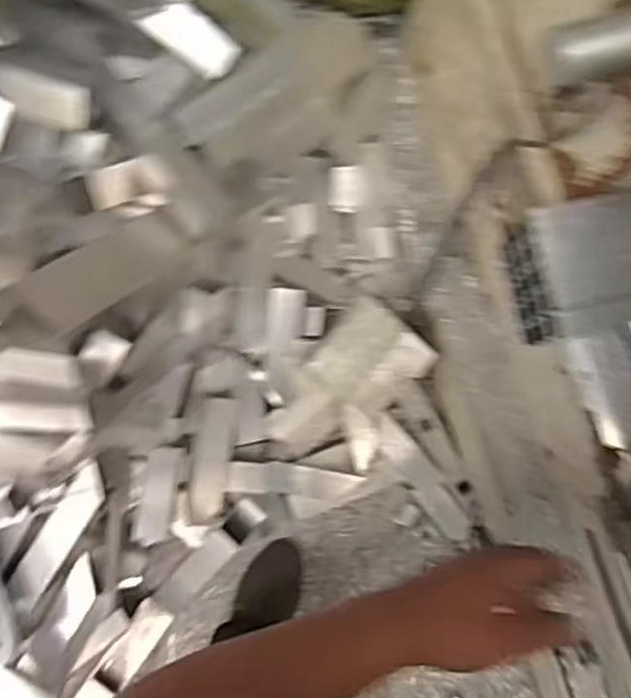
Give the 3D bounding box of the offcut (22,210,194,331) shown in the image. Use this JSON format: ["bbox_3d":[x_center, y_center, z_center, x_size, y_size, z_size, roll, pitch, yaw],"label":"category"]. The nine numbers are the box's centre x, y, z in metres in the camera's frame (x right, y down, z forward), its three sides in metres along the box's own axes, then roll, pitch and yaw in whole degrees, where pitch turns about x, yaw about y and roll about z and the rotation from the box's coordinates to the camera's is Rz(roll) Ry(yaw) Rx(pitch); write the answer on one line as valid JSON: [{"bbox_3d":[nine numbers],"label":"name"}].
[{"bbox_3d":[-0.284,-0.108,0.993,0.228,0.028,0.086,-33,116,-22],"label":"offcut"}]

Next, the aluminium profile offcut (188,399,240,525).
[{"bbox_3d":[-0.169,0.182,1.188,0.060,0.022,0.205,9,93,-8],"label":"aluminium profile offcut"}]

